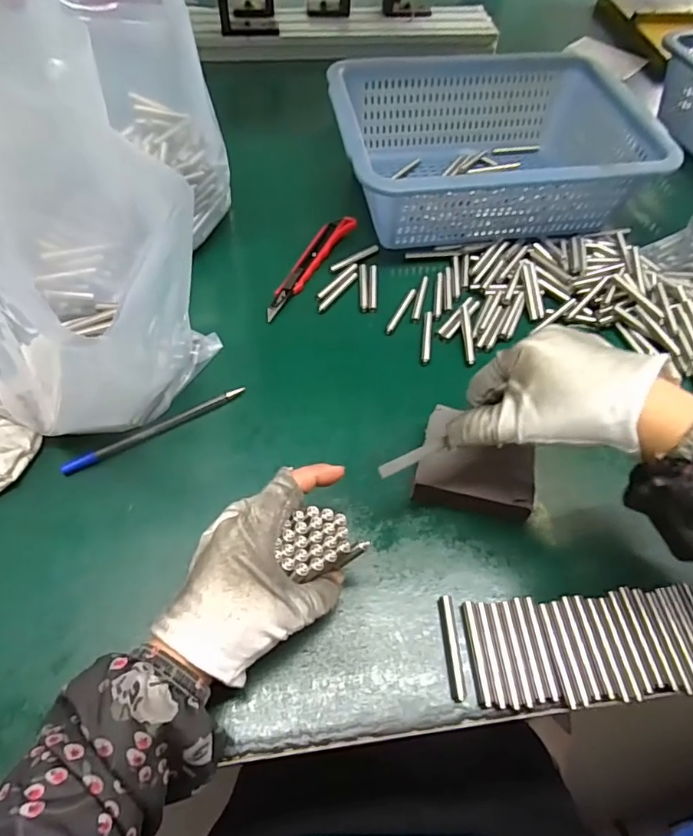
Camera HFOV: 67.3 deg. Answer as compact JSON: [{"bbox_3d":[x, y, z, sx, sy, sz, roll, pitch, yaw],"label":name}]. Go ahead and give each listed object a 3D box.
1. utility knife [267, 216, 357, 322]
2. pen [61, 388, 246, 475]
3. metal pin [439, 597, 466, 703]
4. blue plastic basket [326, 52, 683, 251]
[{"bbox_3d":[-0.037,-0.149,0.496,0.026,0.010,0.150,26,60,14],"label":"utility knife"},{"bbox_3d":[-0.144,0.007,0.396,0.139,0.008,0.010,-27,62,-18],"label":"pen"},{"bbox_3d":[0.065,0.139,0.318,0.008,0.007,0.058,-1,57,-3],"label":"metal pin"},{"bbox_3d":[0.140,-0.286,0.550,0.304,0.090,0.244,-6,57,-6],"label":"blue plastic basket"}]

